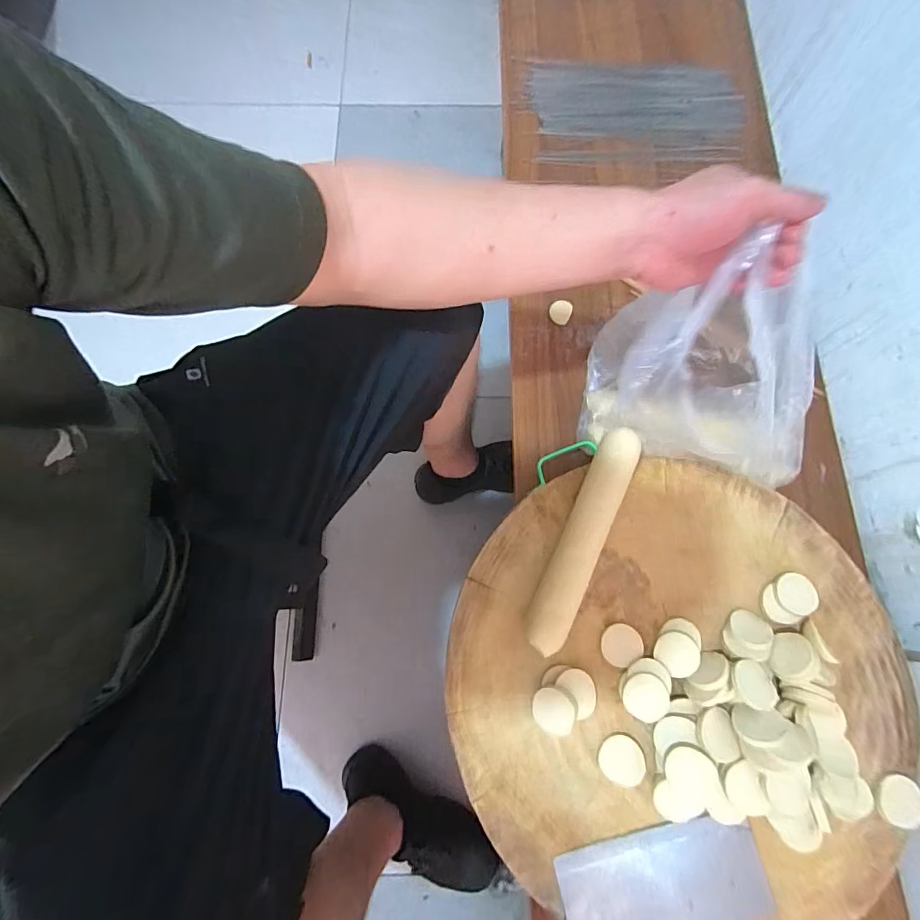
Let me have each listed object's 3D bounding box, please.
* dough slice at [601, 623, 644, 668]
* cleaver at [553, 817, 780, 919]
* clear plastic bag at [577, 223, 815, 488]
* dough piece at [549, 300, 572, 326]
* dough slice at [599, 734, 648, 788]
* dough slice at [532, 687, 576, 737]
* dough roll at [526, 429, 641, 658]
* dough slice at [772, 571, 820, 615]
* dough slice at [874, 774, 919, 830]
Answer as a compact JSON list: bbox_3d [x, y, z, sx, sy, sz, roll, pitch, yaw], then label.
[{"bbox_3d":[0.166,0.189,0.465,0.041,0.009,0.040,0,74,0],"label":"dough slice"},{"bbox_3d":[0.128,0.396,0.404,0.296,0.027,0.079,-14,74,-6],"label":"cleaver"},{"bbox_3d":[0.278,-0.084,0.456,0.255,0.269,0.137,20,75,5],"label":"clear plastic bag"},{"bbox_3d":[0.143,-0.210,0.645,0.031,0.008,0.035,26,75,7],"label":"dough piece"},{"bbox_3d":[0.157,0.289,0.436,0.041,0.010,0.041,0,74,0],"label":"dough slice"},{"bbox_3d":[0.090,0.242,0.437,0.039,0.007,0.040,-3,81,18],"label":"dough slice"},{"bbox_3d":[0.126,0.079,0.478,0.039,0.042,0.240,27,75,7],"label":"dough roll"},{"bbox_3d":[0.350,0.140,0.474,0.039,0.006,0.041,-7,65,16],"label":"dough slice"},{"bbox_3d":[0.409,0.318,0.423,0.045,0.004,0.042,0,74,0],"label":"dough slice"}]

